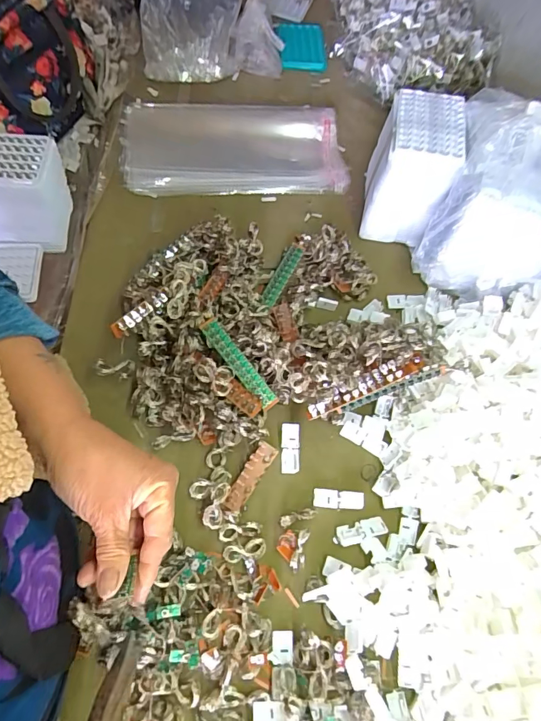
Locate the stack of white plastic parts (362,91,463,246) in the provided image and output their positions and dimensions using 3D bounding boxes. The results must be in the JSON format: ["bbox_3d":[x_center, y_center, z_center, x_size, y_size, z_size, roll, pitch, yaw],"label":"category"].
[{"bbox_3d":[0.189,-0.259,0.605,0.091,0.149,0.134,13,64,0],"label":"stack of white plastic parts"}]

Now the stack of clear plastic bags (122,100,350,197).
[{"bbox_3d":[-0.057,-0.337,0.688,0.339,0.031,0.166,-2,65,-8],"label":"stack of clear plastic bags"}]

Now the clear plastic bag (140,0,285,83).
[{"bbox_3d":[-0.099,-0.598,0.722,0.236,0.161,0.153,-3,65,-8],"label":"clear plastic bag"}]

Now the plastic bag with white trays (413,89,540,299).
[{"bbox_3d":[0.307,-0.215,0.571,0.170,0.180,0.221,20,64,3],"label":"plastic bag with white trays"}]

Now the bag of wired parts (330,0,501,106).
[{"bbox_3d":[0.249,-0.626,0.810,0.244,0.090,0.379,1,64,-6],"label":"bag of wired parts"}]

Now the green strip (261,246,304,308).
[{"bbox_3d":[0.014,-0.114,0.598,0.021,0.010,0.104,26,64,6],"label":"green strip"}]

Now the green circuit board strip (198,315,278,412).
[{"bbox_3d":[-0.038,0.003,0.515,0.023,0.009,0.127,-37,85,-19],"label":"green circuit board strip"}]

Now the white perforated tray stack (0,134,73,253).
[{"bbox_3d":[-0.355,-0.230,0.604,0.138,0.109,0.104,-3,65,-8],"label":"white perforated tray stack"}]

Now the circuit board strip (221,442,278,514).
[{"bbox_3d":[-0.023,0.129,0.483,0.022,0.007,0.083,31,65,8],"label":"circuit board strip"}]

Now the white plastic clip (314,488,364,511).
[{"bbox_3d":[0.076,0.155,0.488,0.056,0.007,0.020,5,64,-1],"label":"white plastic clip"}]

